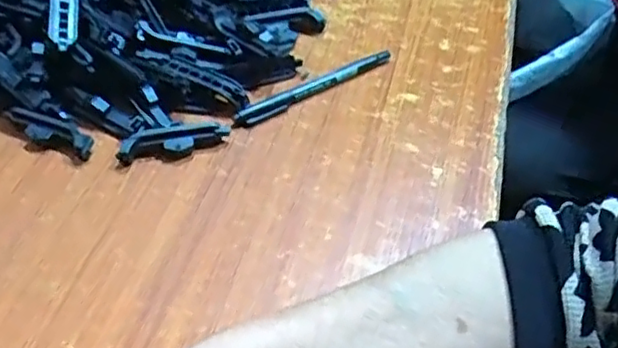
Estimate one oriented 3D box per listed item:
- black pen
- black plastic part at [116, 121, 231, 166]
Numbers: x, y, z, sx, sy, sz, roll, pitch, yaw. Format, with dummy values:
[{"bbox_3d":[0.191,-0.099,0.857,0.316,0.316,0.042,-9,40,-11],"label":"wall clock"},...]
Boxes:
[{"bbox_3d":[0.005,-0.065,0.492,0.139,0.009,0.012,-28,53,-22],"label":"black pen"},{"bbox_3d":[-0.093,-0.022,0.452,0.076,0.021,0.015,-16,49,-13],"label":"black plastic part"}]

